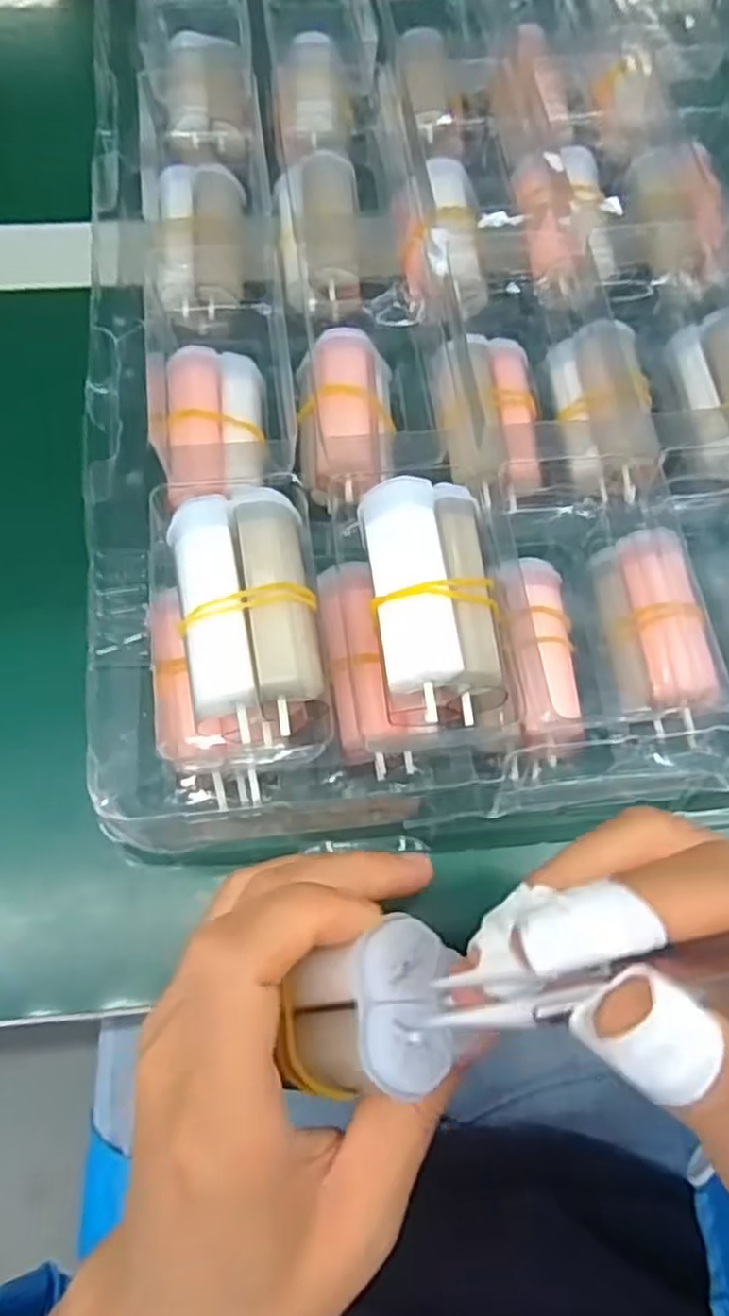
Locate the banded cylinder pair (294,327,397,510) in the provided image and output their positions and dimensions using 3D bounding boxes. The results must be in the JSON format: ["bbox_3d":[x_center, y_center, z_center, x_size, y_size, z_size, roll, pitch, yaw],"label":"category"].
[{"bbox_3d":[-0.006,-0.089,0.277,0.036,0.018,0.068,-3,69,-2],"label":"banded cylinder pair"}]

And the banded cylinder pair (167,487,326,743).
[{"bbox_3d":[-0.031,-0.012,0.207,0.036,0.022,0.068,-12,70,-5],"label":"banded cylinder pair"}]

